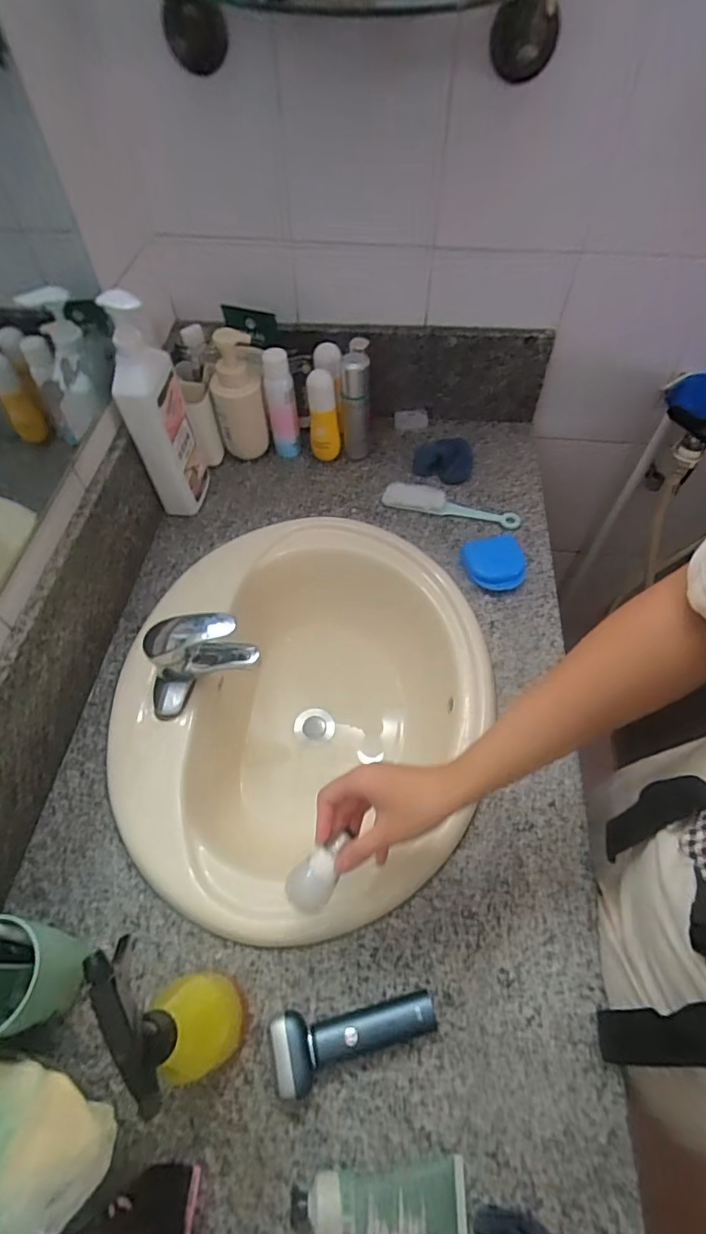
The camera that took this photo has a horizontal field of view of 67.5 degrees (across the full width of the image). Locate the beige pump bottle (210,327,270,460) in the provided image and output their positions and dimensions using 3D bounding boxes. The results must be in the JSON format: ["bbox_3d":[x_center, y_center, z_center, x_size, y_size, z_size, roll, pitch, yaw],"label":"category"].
[{"bbox_3d":[-0.180,-0.346,0.812,0.076,0.196,0.057,-16,58,-8],"label":"beige pump bottle"}]

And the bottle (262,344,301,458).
[{"bbox_3d":[-0.110,-0.328,0.823,0.047,0.158,0.040,-13,58,-7],"label":"bottle"}]

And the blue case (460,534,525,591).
[{"bbox_3d":[0.195,-0.075,0.727,0.088,0.030,0.088,-12,58,-6],"label":"blue case"}]

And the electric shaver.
[{"bbox_3d":[0.002,0.359,0.456,0.138,0.032,0.052,-12,58,-6],"label":"electric shaver"}]

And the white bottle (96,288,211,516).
[{"bbox_3d":[-0.268,-0.276,0.718,0.068,0.308,0.096,0,58,1],"label":"white bottle"}]

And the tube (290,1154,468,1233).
[{"bbox_3d":[0.022,0.441,0.401,0.132,0.029,0.048,5,58,5],"label":"tube"}]

